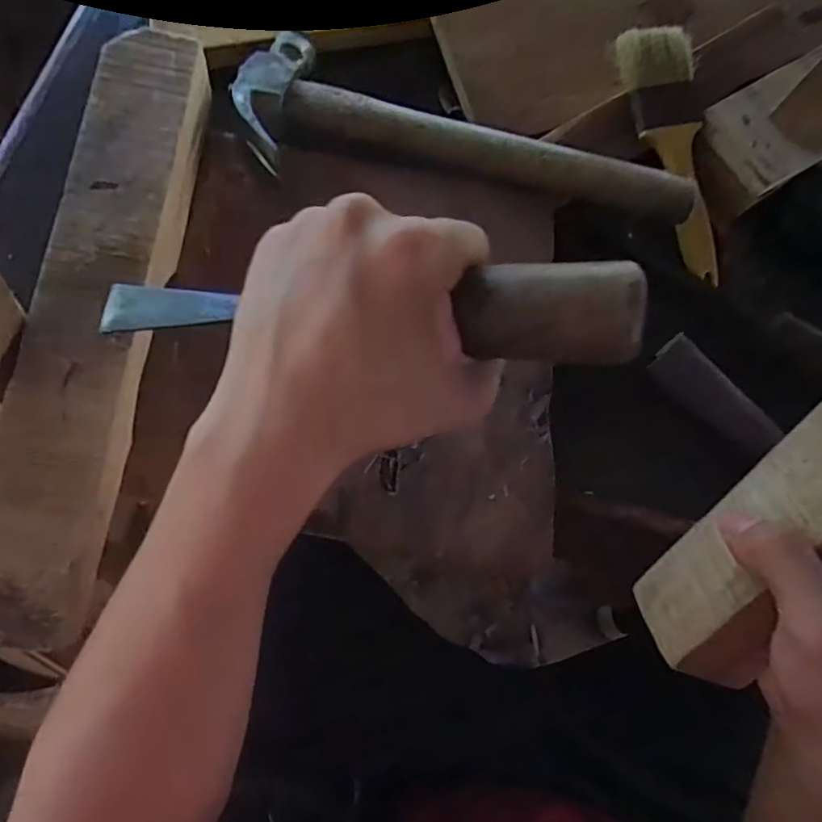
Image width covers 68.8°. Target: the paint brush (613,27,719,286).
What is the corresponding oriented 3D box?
[{"bbox_3d":[0.172,-0.166,0.388,0.050,0.024,0.161,-13,89,-6],"label":"paint brush"}]

